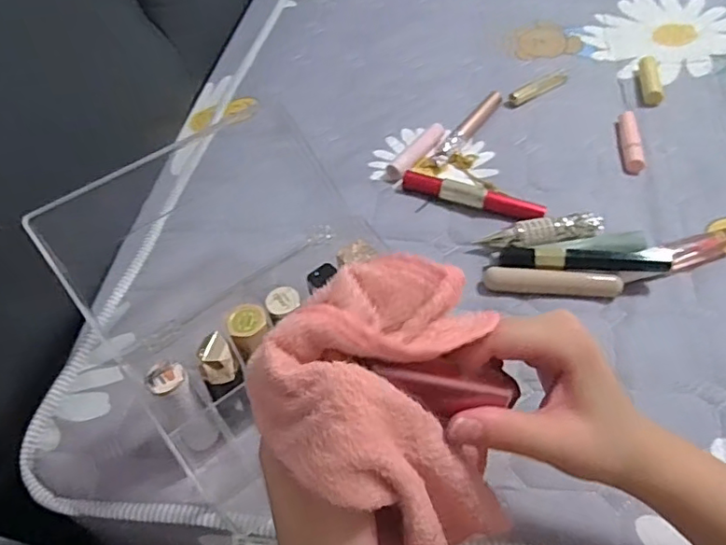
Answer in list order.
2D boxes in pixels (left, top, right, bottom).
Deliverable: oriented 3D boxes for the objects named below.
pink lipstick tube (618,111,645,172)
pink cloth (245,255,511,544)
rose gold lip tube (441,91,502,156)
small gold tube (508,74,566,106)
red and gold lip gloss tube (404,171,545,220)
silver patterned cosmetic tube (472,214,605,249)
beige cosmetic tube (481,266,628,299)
[{"bbox_3d":[0.263,-0.129,0.563,0.015,0.013,0.077,4,52,7],"label":"pink lipstick tube"},{"bbox_3d":[0.017,0.058,0.233,0.095,0.096,0.099,37,62,28],"label":"pink cloth"},{"bbox_3d":[0.111,-0.152,0.584,0.014,0.011,0.115,26,57,22],"label":"rose gold lip tube"},{"bbox_3d":[0.191,-0.201,0.623,0.082,0.008,0.019,-31,56,-20],"label":"small gold tube"},{"bbox_3d":[0.098,-0.068,0.515,0.125,0.020,0.017,15,54,15],"label":"red and gold lip gloss tube"},{"bbox_3d":[0.153,-0.032,0.485,0.104,0.023,0.023,-9,51,-4],"label":"silver patterned cosmetic tube"},{"bbox_3d":[0.148,0.008,0.448,0.102,0.016,0.015,5,52,7],"label":"beige cosmetic tube"}]

